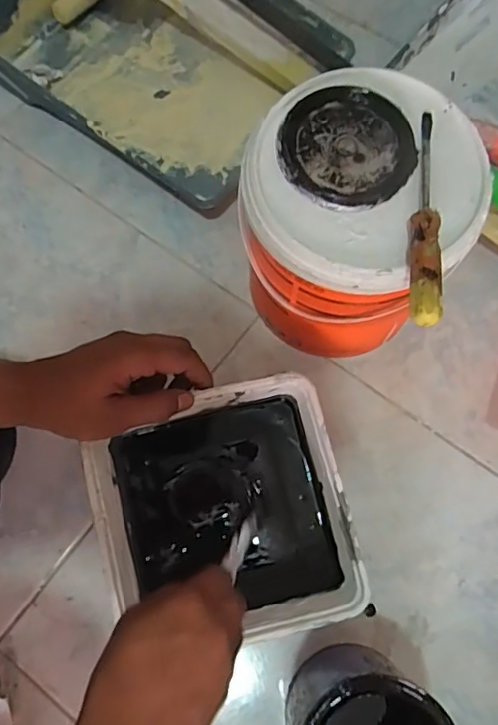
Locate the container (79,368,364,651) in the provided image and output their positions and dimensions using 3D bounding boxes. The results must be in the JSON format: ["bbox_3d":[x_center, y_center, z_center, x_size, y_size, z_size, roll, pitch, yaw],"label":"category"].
[{"bbox_3d":[-0.021,0.131,0.472,0.194,0.082,0.190,-15,72,-4],"label":"container"}]

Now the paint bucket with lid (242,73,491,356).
[{"bbox_3d":[0.088,-0.109,0.502,0.169,0.200,0.168,0,72,1],"label":"paint bucket with lid"}]

